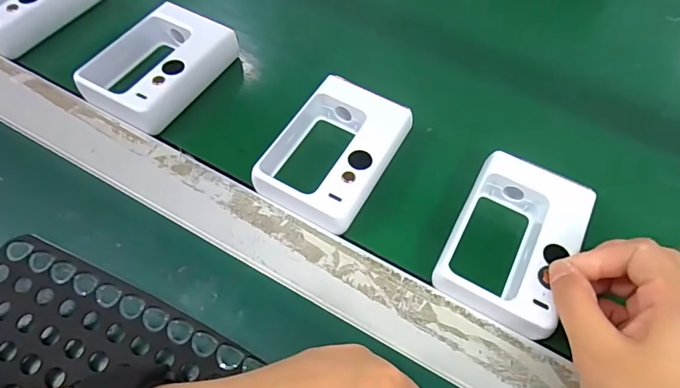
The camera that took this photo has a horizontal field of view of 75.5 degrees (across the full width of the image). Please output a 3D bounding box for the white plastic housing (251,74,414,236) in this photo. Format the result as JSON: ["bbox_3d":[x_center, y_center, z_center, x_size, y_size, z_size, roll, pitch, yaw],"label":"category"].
[{"bbox_3d":[-0.004,-0.025,0.275,0.066,0.019,0.101,26,63,12],"label":"white plastic housing"}]

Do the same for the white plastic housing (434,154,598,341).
[{"bbox_3d":[0.099,0.027,0.252,0.065,0.024,0.098,26,63,12],"label":"white plastic housing"}]

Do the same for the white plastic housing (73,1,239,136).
[{"bbox_3d":[-0.126,-0.090,0.303,0.064,0.022,0.093,28,60,13],"label":"white plastic housing"}]

